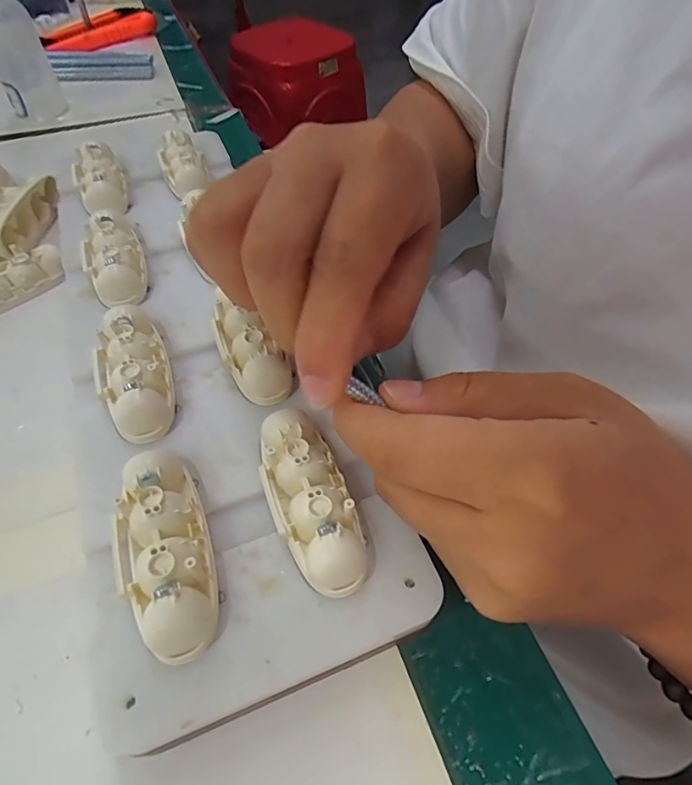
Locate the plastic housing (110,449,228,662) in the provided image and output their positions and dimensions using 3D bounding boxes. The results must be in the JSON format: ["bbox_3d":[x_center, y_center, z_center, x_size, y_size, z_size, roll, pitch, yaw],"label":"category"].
[{"bbox_3d":[-0.054,0.046,0.140,0.025,0.016,0.060,-18,55,-13],"label":"plastic housing"}]

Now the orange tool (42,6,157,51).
[{"bbox_3d":[-0.228,-0.345,0.448,0.120,0.020,0.034,-39,62,-25],"label":"orange tool"}]

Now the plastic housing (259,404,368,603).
[{"bbox_3d":[-0.012,0.033,0.152,0.024,0.016,0.059,-16,55,-12],"label":"plastic housing"}]

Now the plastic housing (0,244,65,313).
[{"bbox_3d":[-0.174,-0.056,0.241,0.023,0.018,0.058,38,62,25],"label":"plastic housing"}]

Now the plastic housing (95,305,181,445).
[{"bbox_3d":[-0.081,-0.008,0.181,0.024,0.016,0.060,-20,56,-15],"label":"plastic housing"}]

